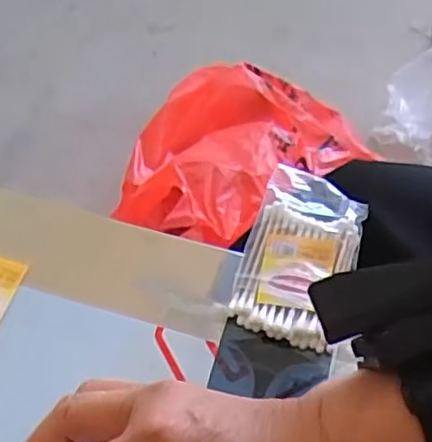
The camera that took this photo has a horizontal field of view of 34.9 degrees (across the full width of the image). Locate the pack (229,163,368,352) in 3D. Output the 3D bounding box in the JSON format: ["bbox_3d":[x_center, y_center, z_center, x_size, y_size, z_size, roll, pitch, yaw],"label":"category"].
[{"bbox_3d":[0.048,0.017,0.395,0.059,0.020,0.108,18,59,8],"label":"pack"}]

